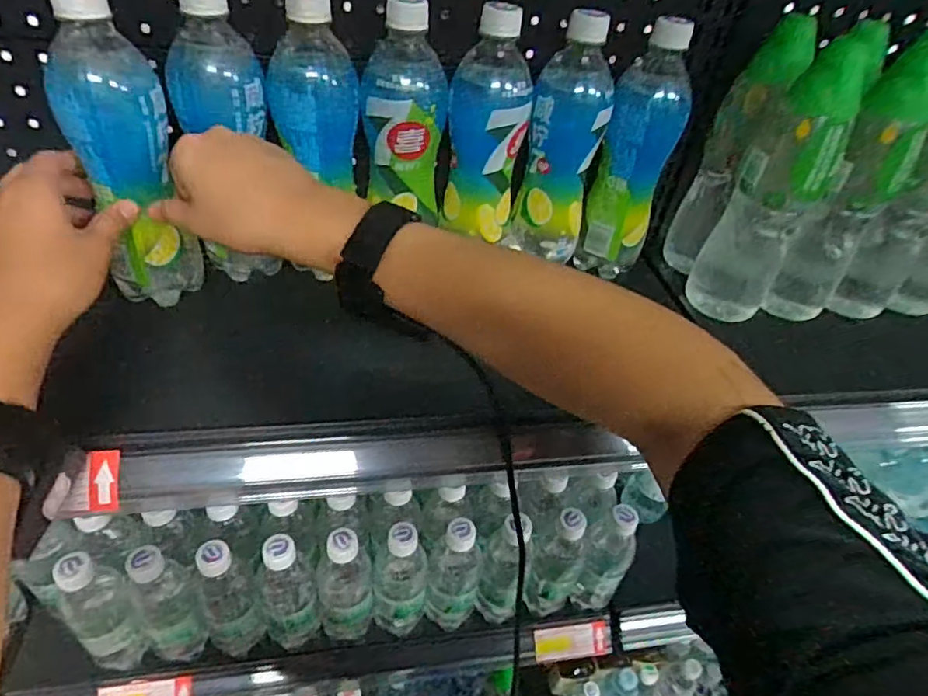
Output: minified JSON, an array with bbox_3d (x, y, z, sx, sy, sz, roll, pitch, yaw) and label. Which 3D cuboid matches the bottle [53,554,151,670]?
[{"bbox_3d":[-0.361,0.267,0.566,0.060,0.172,0.054,34,47,28],"label":"bottle"}]

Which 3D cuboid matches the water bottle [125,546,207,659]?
[{"bbox_3d":[-0.301,0.270,0.578,0.059,0.180,0.046,-28,51,-34],"label":"water bottle"}]

